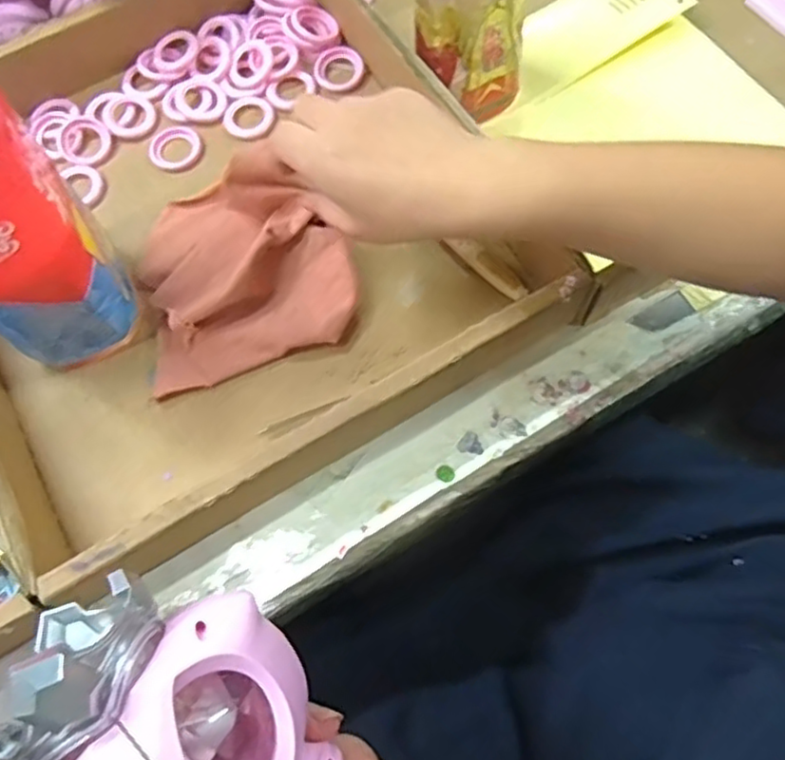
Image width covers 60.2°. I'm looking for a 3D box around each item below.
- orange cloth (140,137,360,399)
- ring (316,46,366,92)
[{"bbox_3d":[-0.098,-0.075,0.431,0.133,0.041,0.133,-19,70,-5],"label":"orange cloth"},{"bbox_3d":[-0.040,-0.236,0.512,0.035,0.008,0.038,-1,69,2],"label":"ring"}]

